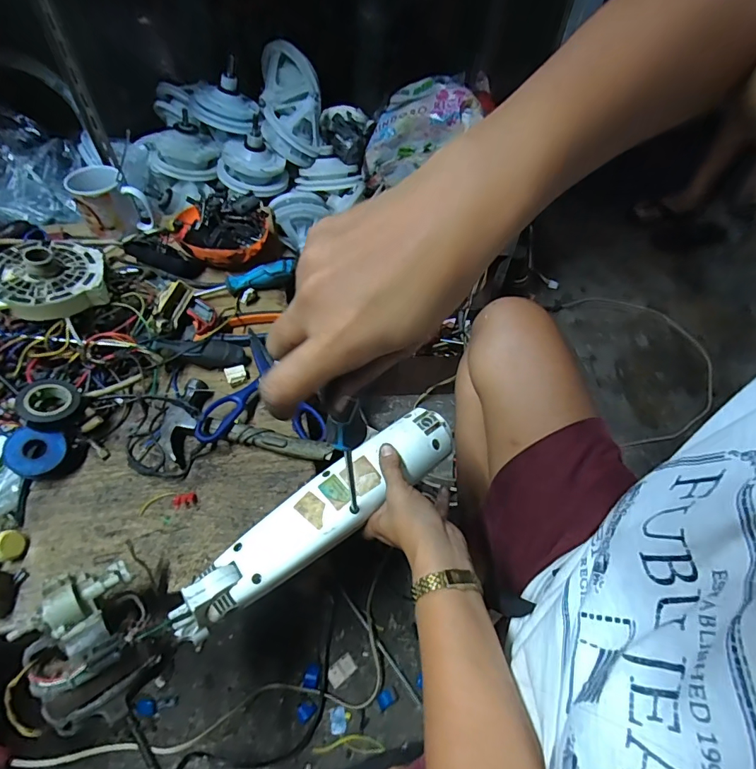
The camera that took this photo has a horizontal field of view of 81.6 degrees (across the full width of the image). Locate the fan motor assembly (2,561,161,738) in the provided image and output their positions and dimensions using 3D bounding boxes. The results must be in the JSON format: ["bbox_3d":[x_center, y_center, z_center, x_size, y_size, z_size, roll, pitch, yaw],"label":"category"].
[{"bbox_3d":[-0.238,0.216,0.366,0.096,0.081,0.114,6,53,0],"label":"fan motor assembly"}]

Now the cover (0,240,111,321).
[{"bbox_3d":[-0.421,-0.134,0.543,0.146,0.052,0.114,-15,56,-15],"label":"cover"}]

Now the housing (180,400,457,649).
[{"bbox_3d":[-0.057,0.129,0.435,0.313,0.047,0.064,-35,63,-18],"label":"housing"}]

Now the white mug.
[{"bbox_3d":[-0.439,-0.302,0.718,0.098,0.086,0.101,-28,60,-23],"label":"white mug"}]

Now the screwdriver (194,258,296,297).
[{"bbox_3d":[-0.203,-0.162,0.675,0.150,0.035,0.026,-13,55,-13],"label":"screwdriver"}]

